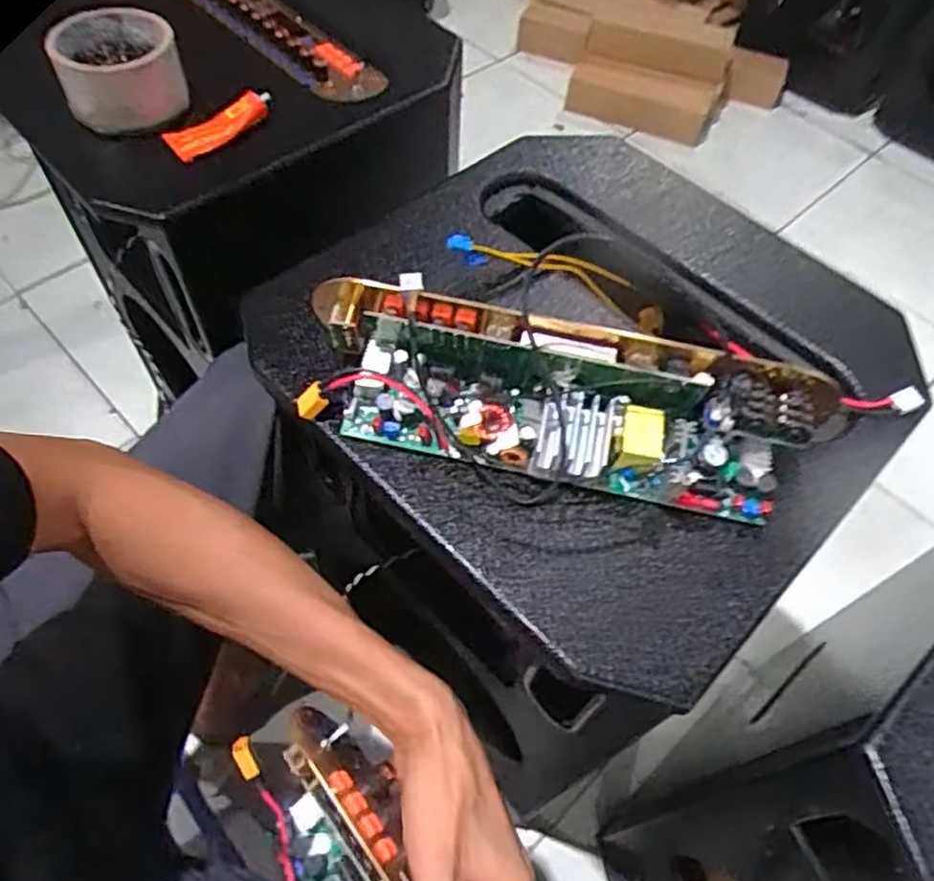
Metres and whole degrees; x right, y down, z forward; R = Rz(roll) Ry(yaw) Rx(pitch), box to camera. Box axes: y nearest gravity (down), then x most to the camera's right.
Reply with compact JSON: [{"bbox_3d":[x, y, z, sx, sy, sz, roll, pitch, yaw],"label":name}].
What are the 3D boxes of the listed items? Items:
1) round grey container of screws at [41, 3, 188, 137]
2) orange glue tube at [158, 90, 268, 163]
[{"bbox_3d":[-0.264,-0.283,0.548,0.091,0.049,0.081,-6,58,-7],"label":"round grey container of screws"},{"bbox_3d":[-0.188,-0.240,0.549,0.083,0.022,0.022,-33,64,-6],"label":"orange glue tube"}]

